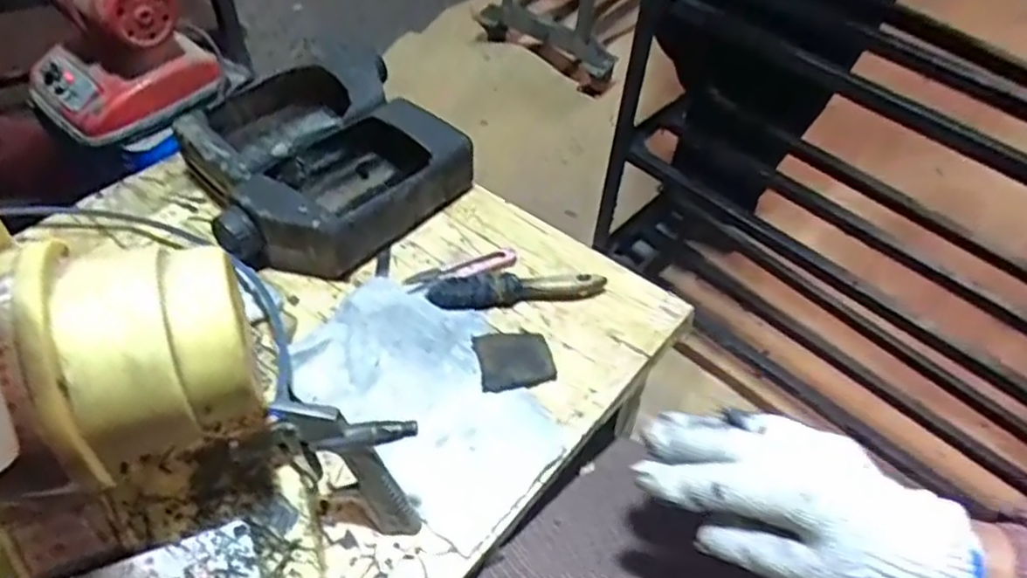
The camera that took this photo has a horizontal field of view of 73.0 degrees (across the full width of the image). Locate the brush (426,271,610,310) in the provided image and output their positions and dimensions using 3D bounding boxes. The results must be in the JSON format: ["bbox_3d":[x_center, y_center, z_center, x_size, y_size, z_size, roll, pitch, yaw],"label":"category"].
[{"bbox_3d":[0.004,0.001,0.602,0.151,0.022,0.033,1,50,-3],"label":"brush"}]

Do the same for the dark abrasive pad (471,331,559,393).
[{"bbox_3d":[0.001,0.055,0.555,0.059,0.012,0.051,-9,51,-12],"label":"dark abrasive pad"}]

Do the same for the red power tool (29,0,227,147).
[{"bbox_3d":[-0.543,-0.341,0.940,0.238,0.209,0.153,-26,56,-24],"label":"red power tool"}]

